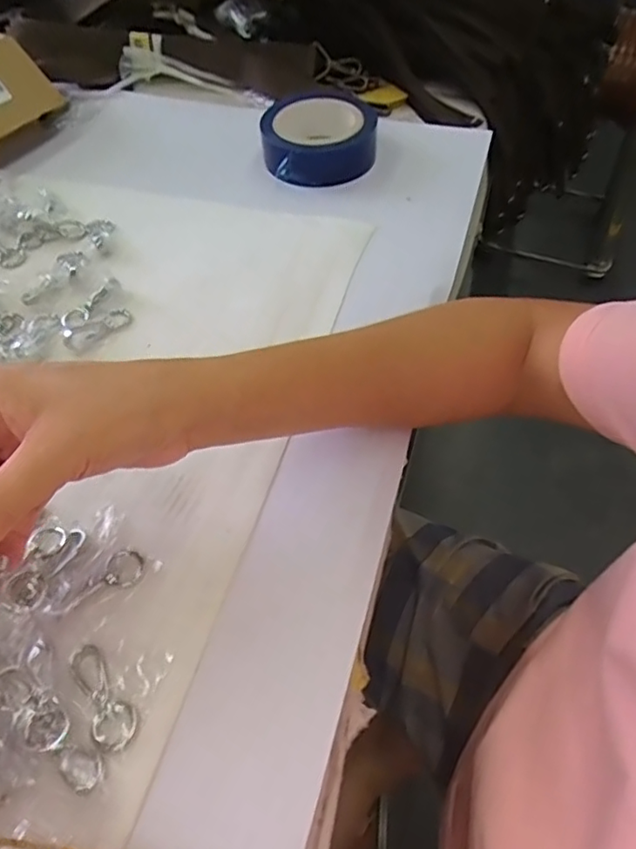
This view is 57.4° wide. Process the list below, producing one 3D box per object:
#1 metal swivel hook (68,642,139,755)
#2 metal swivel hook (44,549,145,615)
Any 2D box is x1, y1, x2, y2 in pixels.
[{"bbox_3d":[-0.112,0.139,0.301,0.022,0.004,0.057,-27,57,-18],"label":"metal swivel hook"},{"bbox_3d":[-0.126,0.094,0.336,0.022,0.008,0.056,33,60,23],"label":"metal swivel hook"}]

